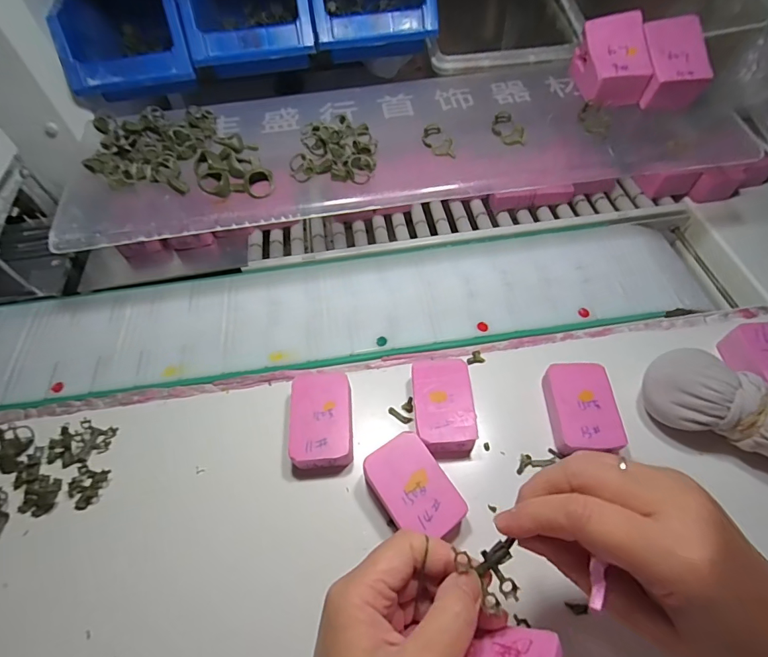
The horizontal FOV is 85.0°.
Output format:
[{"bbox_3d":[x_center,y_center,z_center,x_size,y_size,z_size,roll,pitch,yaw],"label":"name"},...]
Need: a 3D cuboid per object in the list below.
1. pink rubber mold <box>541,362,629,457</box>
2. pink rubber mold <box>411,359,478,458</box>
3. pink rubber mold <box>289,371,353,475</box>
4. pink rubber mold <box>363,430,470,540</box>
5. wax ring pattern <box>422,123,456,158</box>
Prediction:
[{"bbox_3d":[0.155,0.064,0.335,0.051,0.026,0.069,-2,59,0],"label":"pink rubber mold"},{"bbox_3d":[0.047,0.062,0.338,0.047,0.023,0.075,-3,59,-1],"label":"pink rubber mold"},{"bbox_3d":[-0.050,0.074,0.336,0.048,0.021,0.076,-5,59,-2],"label":"pink rubber mold"},{"bbox_3d":[0.020,0.117,0.302,0.049,0.030,0.070,-31,63,-16],"label":"pink rubber mold"},{"bbox_3d":[0.049,-0.167,0.378,0.020,0.008,0.040,-29,76,-15],"label":"wax ring pattern"}]

